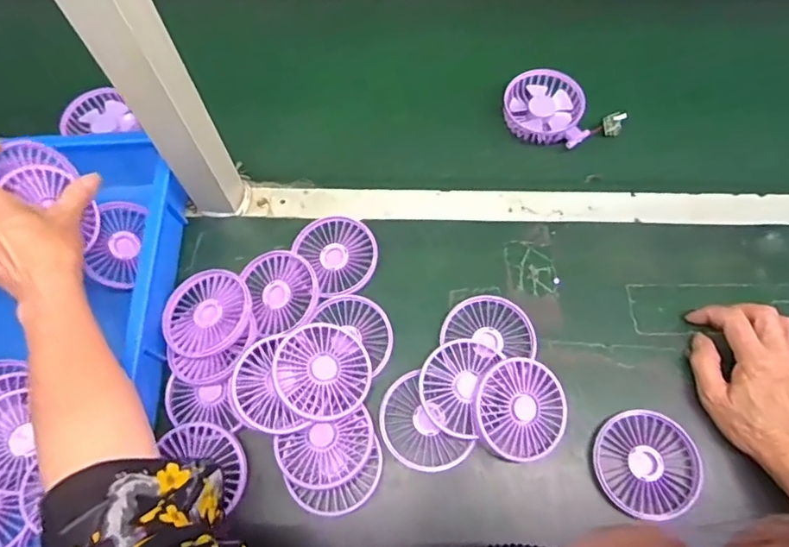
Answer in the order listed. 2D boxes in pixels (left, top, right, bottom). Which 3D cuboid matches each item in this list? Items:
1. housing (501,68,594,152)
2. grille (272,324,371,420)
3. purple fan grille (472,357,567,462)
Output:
[{"bbox_3d":[0.178,-0.194,0.632,0.099,0.022,0.091,19,68,10],"label":"housing"},{"bbox_3d":[-0.064,0.087,0.488,0.085,0.009,0.084,8,62,-15],"label":"grille"},{"bbox_3d":[0.113,0.120,0.486,0.085,0.013,0.085,3,78,-15],"label":"purple fan grille"}]

